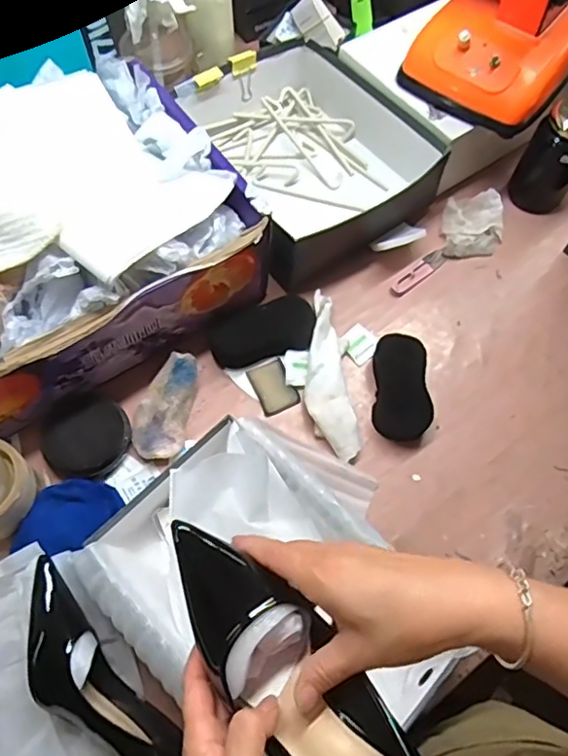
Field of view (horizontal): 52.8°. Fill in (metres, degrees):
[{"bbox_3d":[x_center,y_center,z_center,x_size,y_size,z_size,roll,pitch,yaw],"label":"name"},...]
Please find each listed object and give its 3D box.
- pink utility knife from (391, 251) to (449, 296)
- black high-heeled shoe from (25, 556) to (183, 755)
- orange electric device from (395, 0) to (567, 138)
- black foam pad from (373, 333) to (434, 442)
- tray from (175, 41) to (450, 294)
[{"bbox_3d":[0.179,-0.141,0.764,0.093,0.007,0.025,-38,72,-19],"label":"pink utility knife"},{"bbox_3d":[-0.178,0.277,0.498,0.085,0.077,0.230,-33,85,-18],"label":"black high-heeled shoe"},{"bbox_3d":[0.280,-0.454,0.685,0.181,0.203,0.182,36,67,13],"label":"orange electric device"},{"bbox_3d":[0.139,0.010,0.679,0.062,0.037,0.122,4,64,-2],"label":"black foam pad"},{"bbox_3d":[0.031,-0.319,0.798,0.250,0.101,0.312,-25,68,-15],"label":"tray"}]

